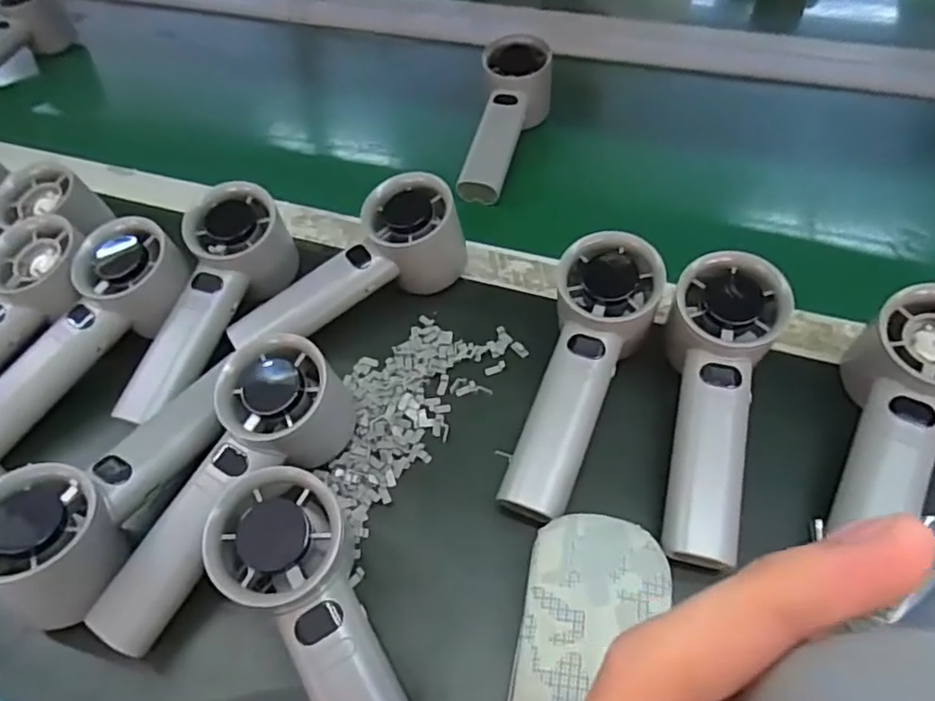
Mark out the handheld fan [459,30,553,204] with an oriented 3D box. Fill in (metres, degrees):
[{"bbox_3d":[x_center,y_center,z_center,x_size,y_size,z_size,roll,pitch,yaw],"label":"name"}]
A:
[{"bbox_3d":[0.031,-0.184,0.508,0.058,0.047,0.157,12,69,13],"label":"handheld fan"}]

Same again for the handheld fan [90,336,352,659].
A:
[{"bbox_3d":[-0.117,0.068,0.303,0.057,0.062,0.156,19,59,18],"label":"handheld fan"}]

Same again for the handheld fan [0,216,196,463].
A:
[{"bbox_3d":[-0.228,-0.005,0.368,0.053,0.043,0.155,30,77,24],"label":"handheld fan"}]

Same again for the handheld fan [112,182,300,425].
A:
[{"bbox_3d":[-0.160,-0.024,0.383,0.047,0.061,0.151,15,69,15],"label":"handheld fan"}]

